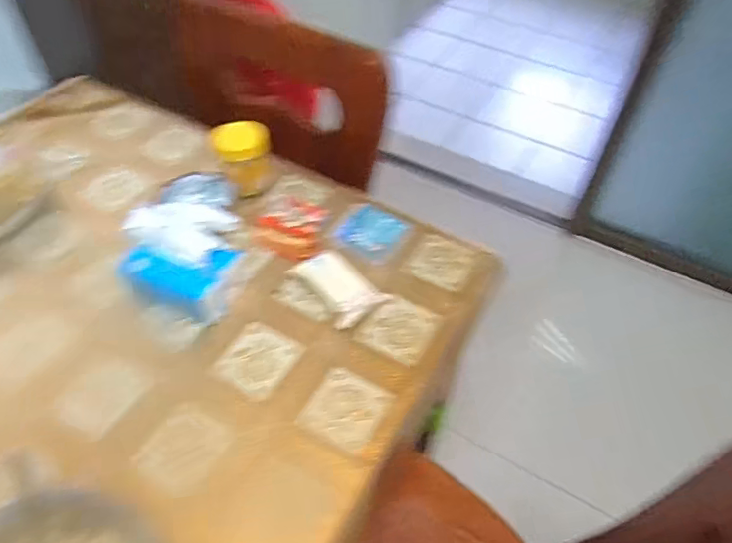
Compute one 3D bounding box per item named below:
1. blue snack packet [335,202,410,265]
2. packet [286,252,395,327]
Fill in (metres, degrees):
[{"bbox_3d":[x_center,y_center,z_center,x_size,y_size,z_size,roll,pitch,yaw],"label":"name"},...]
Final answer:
[{"bbox_3d":[0.004,-0.051,0.756,0.080,0.031,0.074,30,55,22],"label":"blue snack packet"},{"bbox_3d":[-0.037,0.018,0.692,0.115,0.037,0.071,38,58,26],"label":"packet"}]

